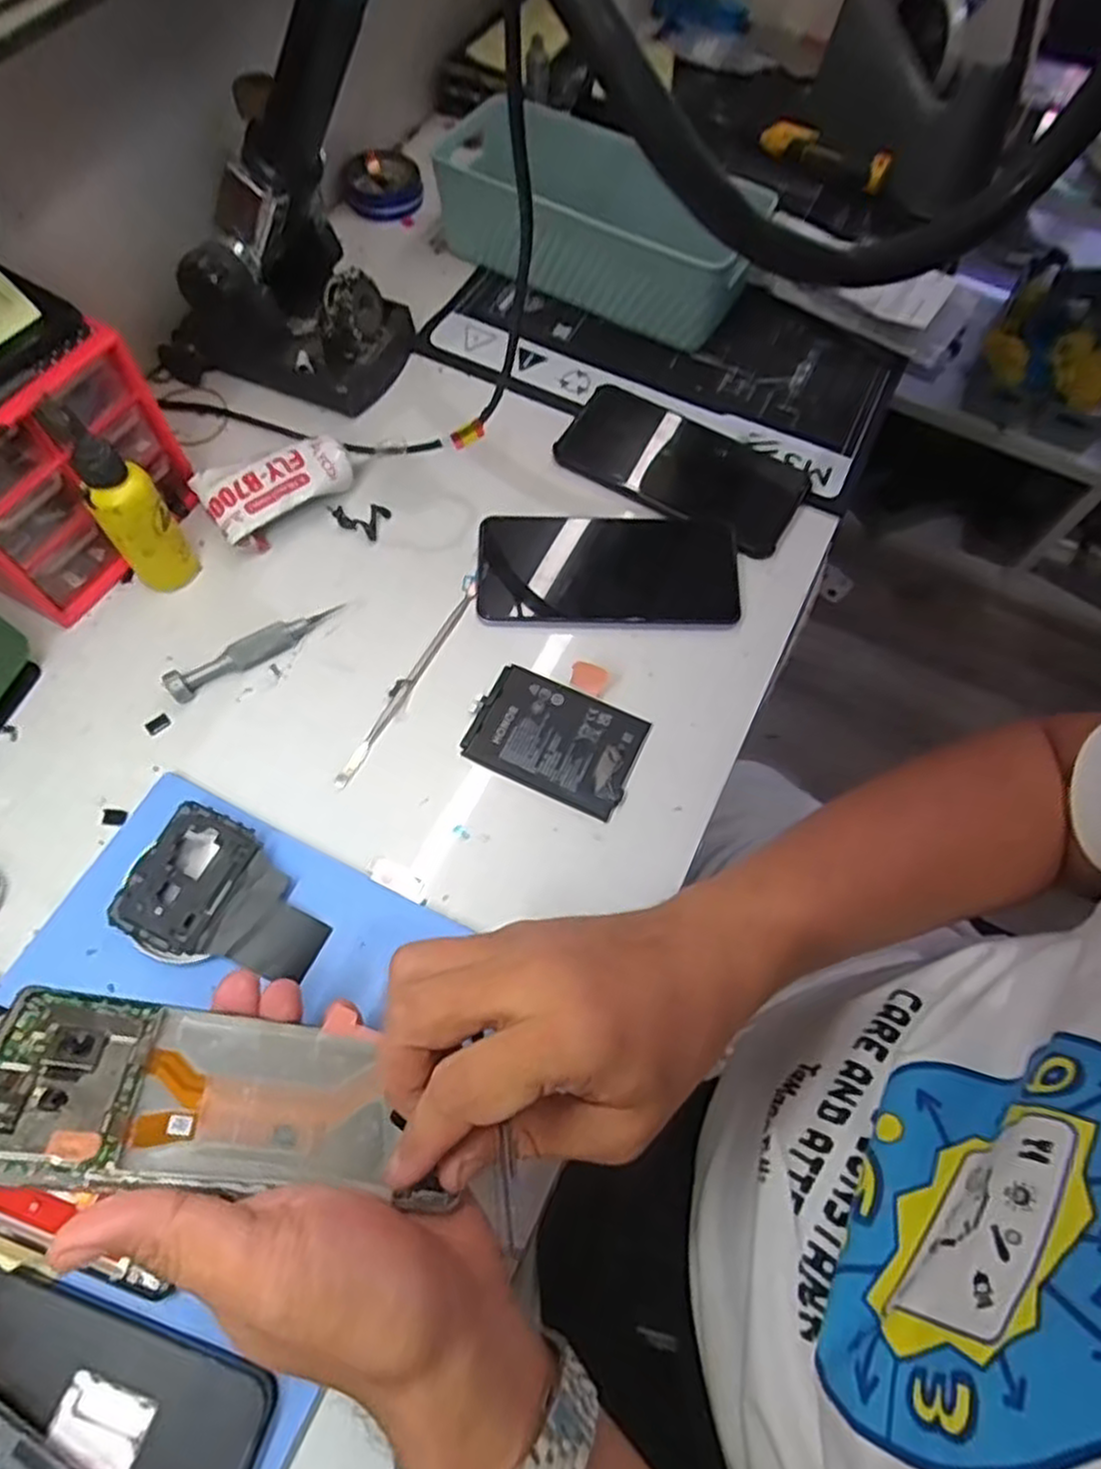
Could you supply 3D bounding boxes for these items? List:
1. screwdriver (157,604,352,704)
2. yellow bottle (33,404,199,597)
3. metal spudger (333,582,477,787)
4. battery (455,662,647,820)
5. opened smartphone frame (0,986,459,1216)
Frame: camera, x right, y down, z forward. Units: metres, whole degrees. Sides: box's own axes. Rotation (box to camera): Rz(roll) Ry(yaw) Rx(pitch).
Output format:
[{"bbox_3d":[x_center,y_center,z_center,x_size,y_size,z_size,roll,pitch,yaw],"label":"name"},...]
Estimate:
[{"bbox_3d":[-0.173,-0.051,0.433,0.105,0.019,0.015,-33,71,-16],"label":"screwdriver"},{"bbox_3d":[-0.234,-0.127,0.407,0.034,0.116,0.030,-30,70,-15],"label":"yellow bottle"},{"bbox_3d":[-0.082,-0.033,0.435,0.010,0.004,0.149,27,67,9],"label":"metal spudger"},{"bbox_3d":[0.002,0.001,0.422,0.094,0.006,0.066,25,67,8],"label":"battery"},{"bbox_3d":[-0.121,0.129,0.265,0.141,0.005,0.072,20,18,-23],"label":"opened smartphone frame"}]

